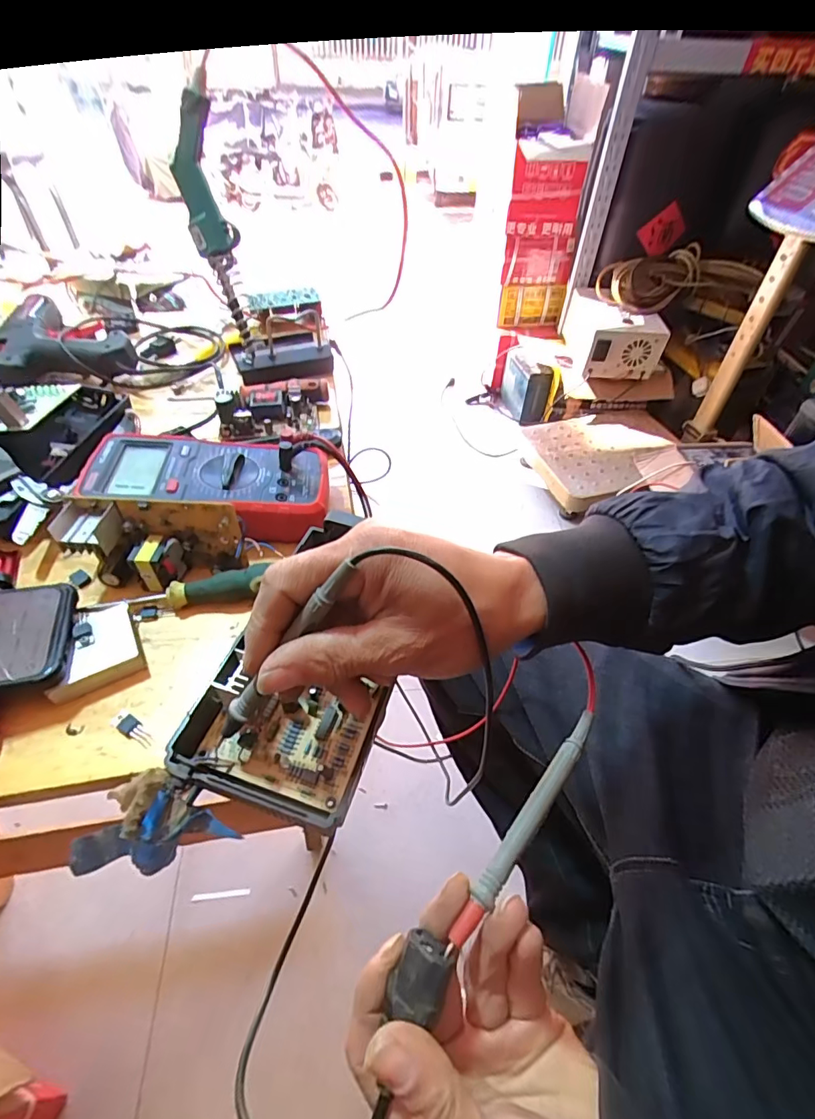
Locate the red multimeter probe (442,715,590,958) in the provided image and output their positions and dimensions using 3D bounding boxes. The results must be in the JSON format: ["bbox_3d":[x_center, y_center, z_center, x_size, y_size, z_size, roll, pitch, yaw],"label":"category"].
[{"bbox_3d":[0.060,0.127,0.239,0.010,0.007,0.127,32,63,24],"label":"red multimeter probe"}]

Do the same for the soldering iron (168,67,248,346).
[{"bbox_3d":[-0.191,-0.330,0.469,0.043,0.206,0.027,-12,20,-13],"label":"soldering iron"}]

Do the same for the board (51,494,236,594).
[{"bbox_3d":[-0.180,-0.011,0.344,0.111,0.056,0.036,1,48,-1],"label":"board"}]

